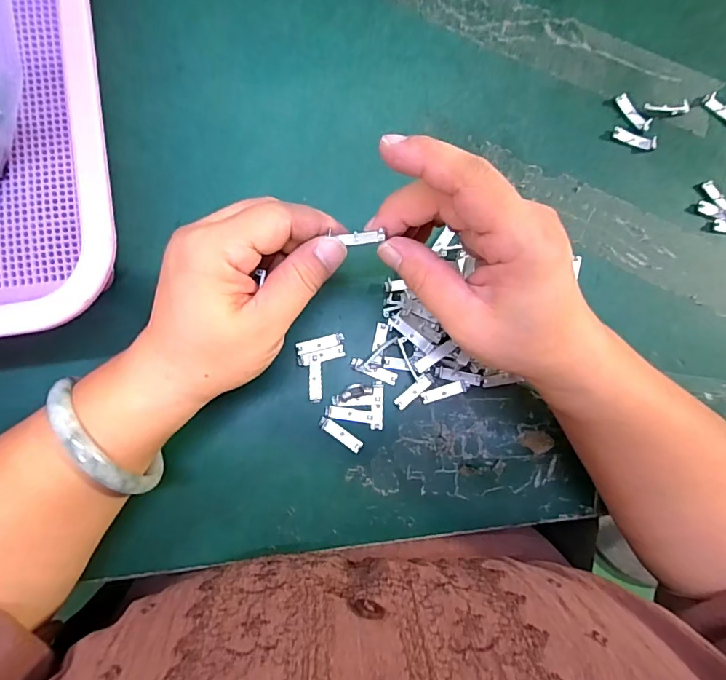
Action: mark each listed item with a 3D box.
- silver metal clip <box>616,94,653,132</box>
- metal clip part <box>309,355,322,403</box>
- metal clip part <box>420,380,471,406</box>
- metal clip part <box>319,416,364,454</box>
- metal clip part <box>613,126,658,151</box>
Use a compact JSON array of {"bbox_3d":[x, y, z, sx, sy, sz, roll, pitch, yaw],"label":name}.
[{"bbox_3d":[0.179,-0.150,0.316,0.010,0.005,0.029,-43,88,-6],"label":"silver metal clip"},{"bbox_3d":[-0.028,0.023,0.285,0.007,0.004,0.028,1,84,-3],"label":"metal clip part"},{"bbox_3d":[0.050,0.032,0.290,0.029,0.004,0.007,-17,86,-5],"label":"metal clip part"},{"bbox_3d":[-0.013,0.056,0.283,0.029,0.004,0.008,35,84,0],"label":"metal clip part"},{"bbox_3d":[0.180,-0.133,0.315,0.030,0.005,0.008,19,84,-1],"label":"metal clip part"}]

